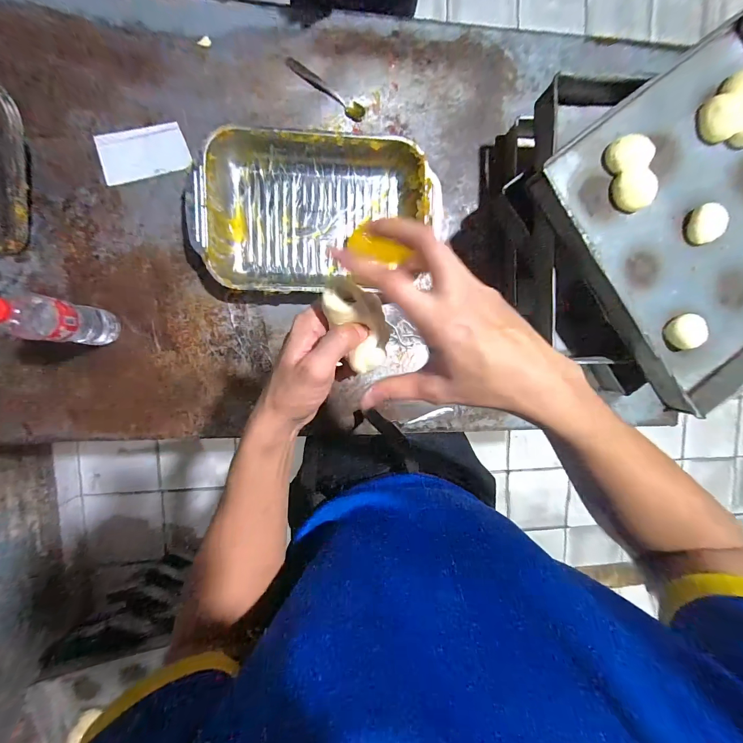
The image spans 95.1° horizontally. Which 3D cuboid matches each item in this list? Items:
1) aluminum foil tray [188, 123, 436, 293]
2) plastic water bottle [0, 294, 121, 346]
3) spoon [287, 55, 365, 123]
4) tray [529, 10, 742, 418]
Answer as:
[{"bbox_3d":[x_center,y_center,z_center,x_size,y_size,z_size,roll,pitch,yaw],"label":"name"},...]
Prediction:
[{"bbox_3d":[-0.091,-0.287,0.635,0.432,0.080,0.277,-3,95,-6],"label":"aluminum foil tray"},{"bbox_3d":[-0.481,-0.076,0.527,0.054,0.230,0.072,7,94,-7],"label":"plastic water bottle"},{"bbox_3d":[-0.088,-0.545,0.653,0.174,0.015,0.033,37,90,-8],"label":"spoon"},{"bbox_3d":[0.565,-0.250,0.544,0.528,0.070,0.489,-38,98,-2],"label":"tray"}]

